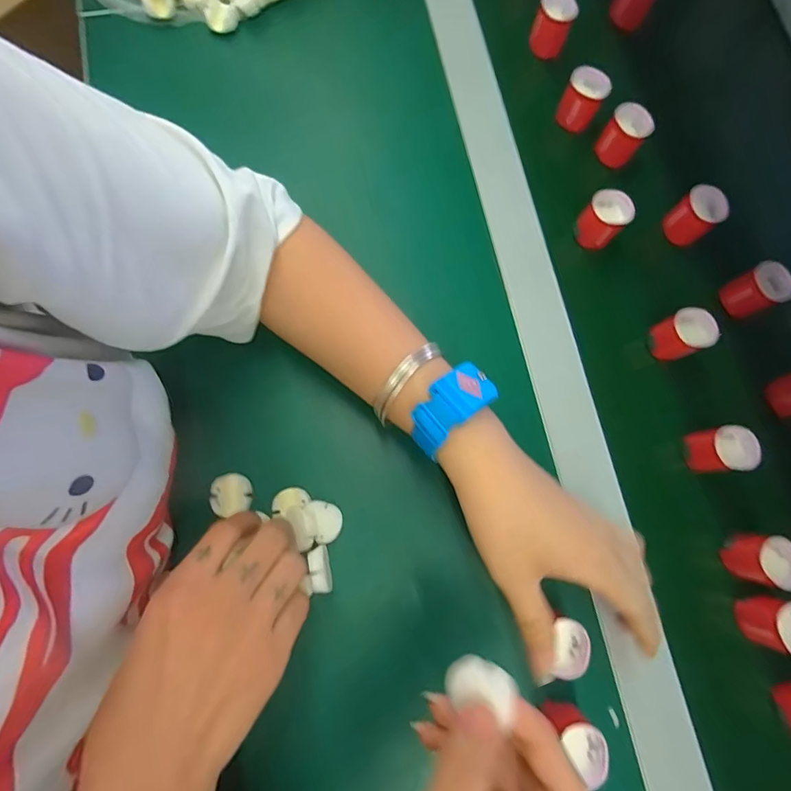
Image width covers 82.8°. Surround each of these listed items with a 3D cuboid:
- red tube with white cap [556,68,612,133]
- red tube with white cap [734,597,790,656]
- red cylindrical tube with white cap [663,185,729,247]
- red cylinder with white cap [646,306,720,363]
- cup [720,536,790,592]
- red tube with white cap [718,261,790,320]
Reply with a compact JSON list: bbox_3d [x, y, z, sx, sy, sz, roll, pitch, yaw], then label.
[{"bbox_3d":[0.157,-0.248,0.378,0.033,0.032,0.031,0,79,-1],"label":"red tube with white cap"},{"bbox_3d":[0.250,0.149,0.293,0.030,0.031,0.032,20,79,3],"label":"red tube with white cap"},{"bbox_3d":[0.240,-0.143,0.361,0.027,0.036,0.032,-42,82,-8],"label":"red cylindrical tube with white cap"},{"bbox_3d":[0.213,-0.045,0.335,0.031,0.032,0.031,-22,80,-5],"label":"red cylinder with white cap"},{"bbox_3d":[0.248,0.111,0.302,0.031,0.031,0.030,0,79,-1],"label":"cup"},{"bbox_3d":[0.278,-0.080,0.346,0.030,0.032,0.031,-27,81,-6],"label":"red tube with white cap"}]

